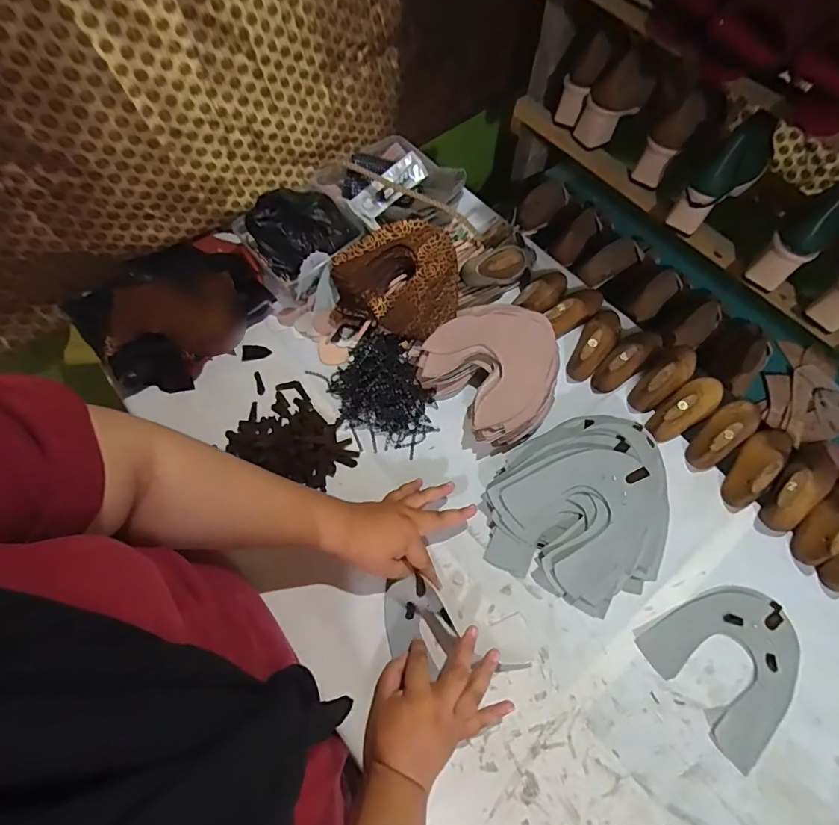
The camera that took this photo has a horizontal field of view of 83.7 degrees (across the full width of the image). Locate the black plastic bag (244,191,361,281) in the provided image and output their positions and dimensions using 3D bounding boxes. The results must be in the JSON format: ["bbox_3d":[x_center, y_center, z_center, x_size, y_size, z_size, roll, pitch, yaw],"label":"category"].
[{"bbox_3d":[-0.181,-0.289,0.735,0.156,0.080,0.135,-28,67,-14],"label":"black plastic bag"}]

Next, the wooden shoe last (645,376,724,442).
[{"bbox_3d":[0.376,-0.007,0.662,0.148,0.061,0.053,-32,69,-17],"label":"wooden shoe last"}]

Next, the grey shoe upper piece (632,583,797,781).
[{"bbox_3d":[0.368,0.283,0.550,0.168,0.008,0.157,-32,69,-17],"label":"grey shoe upper piece"}]

